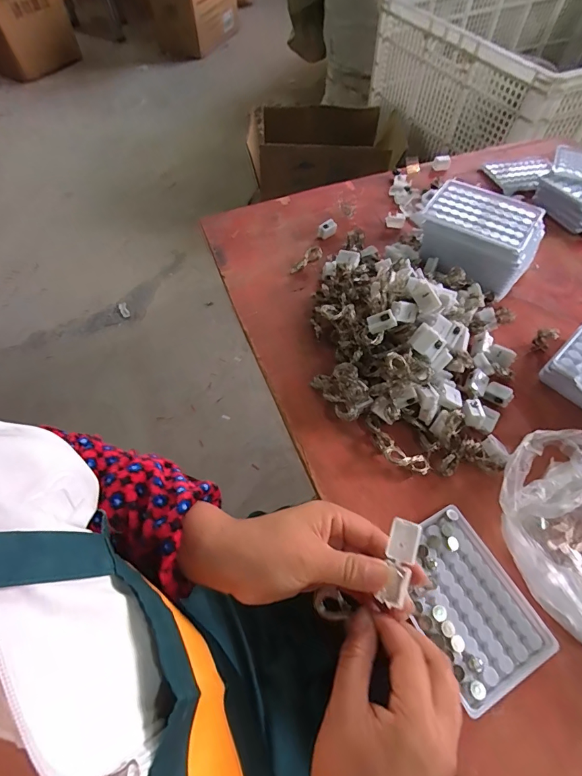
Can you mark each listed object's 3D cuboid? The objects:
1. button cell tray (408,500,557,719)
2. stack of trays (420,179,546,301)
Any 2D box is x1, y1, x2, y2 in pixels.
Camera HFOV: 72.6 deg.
[{"bbox_3d":[0.146,0.177,0.332,0.093,0.011,0.126,-25,61,-16],"label":"button cell tray"},{"bbox_3d":[0.241,-0.196,0.525,0.148,0.076,0.112,36,63,20],"label":"stack of trays"}]

